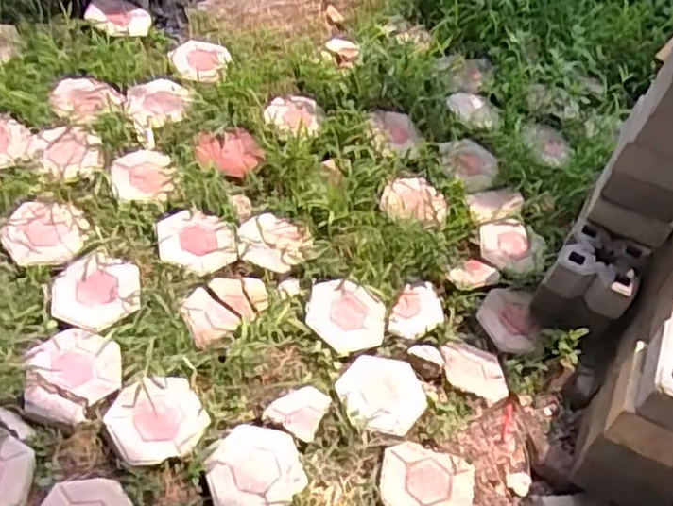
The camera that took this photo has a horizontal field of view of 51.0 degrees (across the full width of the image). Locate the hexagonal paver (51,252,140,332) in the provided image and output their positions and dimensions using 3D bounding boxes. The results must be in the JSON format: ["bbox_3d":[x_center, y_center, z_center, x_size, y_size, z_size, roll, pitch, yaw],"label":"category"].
[{"bbox_3d":[-0.564,0.092,1.670,0.191,0.031,0.186,23,50,7],"label":"hexagonal paver"}]

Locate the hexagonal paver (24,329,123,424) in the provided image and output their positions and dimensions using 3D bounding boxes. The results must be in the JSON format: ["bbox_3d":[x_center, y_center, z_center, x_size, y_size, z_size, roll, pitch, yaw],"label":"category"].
[{"bbox_3d":[-0.570,0.263,1.536,0.192,0.026,0.205,-2,52,-13],"label":"hexagonal paver"}]

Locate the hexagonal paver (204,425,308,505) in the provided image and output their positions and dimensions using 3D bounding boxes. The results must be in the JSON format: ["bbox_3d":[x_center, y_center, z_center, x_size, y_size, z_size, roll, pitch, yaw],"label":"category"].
[{"bbox_3d":[-0.172,0.459,1.489,0.199,0.048,0.208,-10,56,-12],"label":"hexagonal paver"}]

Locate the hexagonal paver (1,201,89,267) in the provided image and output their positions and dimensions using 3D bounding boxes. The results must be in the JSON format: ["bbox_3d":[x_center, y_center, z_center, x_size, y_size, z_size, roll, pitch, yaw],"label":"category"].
[{"bbox_3d":[-0.721,-0.049,1.744,0.189,0.035,0.183,5,51,-8],"label":"hexagonal paver"}]

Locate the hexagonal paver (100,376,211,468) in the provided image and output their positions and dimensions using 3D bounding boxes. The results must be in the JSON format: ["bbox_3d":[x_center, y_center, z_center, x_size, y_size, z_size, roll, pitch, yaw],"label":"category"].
[{"bbox_3d":[-0.384,0.359,1.518,0.201,0.033,0.186,-26,61,-29],"label":"hexagonal paver"}]

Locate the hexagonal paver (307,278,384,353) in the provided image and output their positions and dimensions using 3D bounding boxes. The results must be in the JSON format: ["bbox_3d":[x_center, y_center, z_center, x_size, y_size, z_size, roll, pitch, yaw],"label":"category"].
[{"bbox_3d":[0.024,0.162,1.768,0.195,0.033,0.190,14,50,-1],"label":"hexagonal paver"}]

